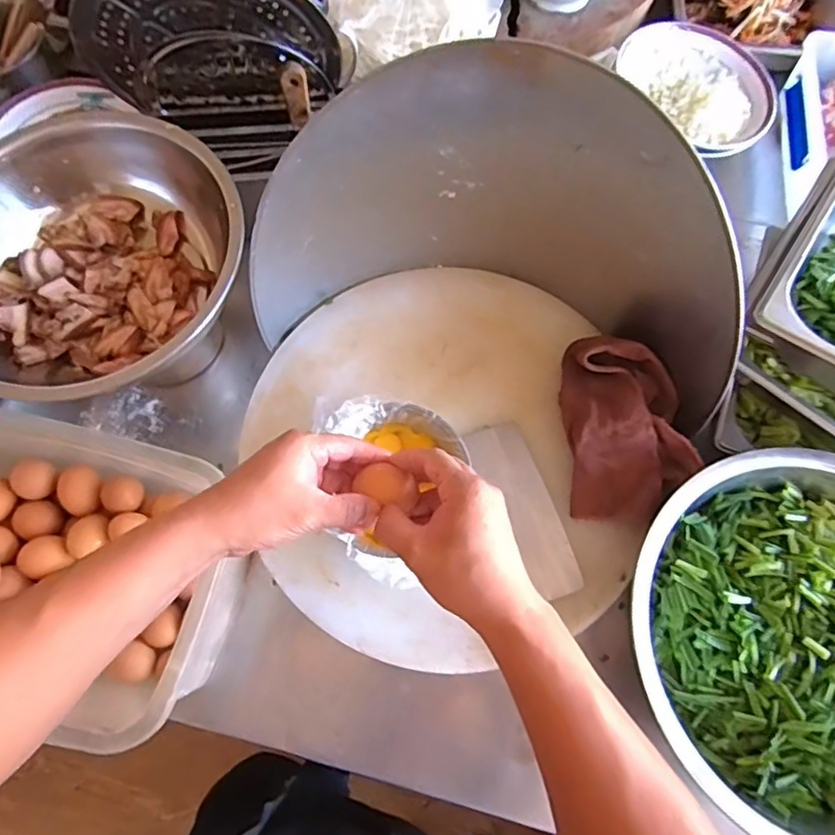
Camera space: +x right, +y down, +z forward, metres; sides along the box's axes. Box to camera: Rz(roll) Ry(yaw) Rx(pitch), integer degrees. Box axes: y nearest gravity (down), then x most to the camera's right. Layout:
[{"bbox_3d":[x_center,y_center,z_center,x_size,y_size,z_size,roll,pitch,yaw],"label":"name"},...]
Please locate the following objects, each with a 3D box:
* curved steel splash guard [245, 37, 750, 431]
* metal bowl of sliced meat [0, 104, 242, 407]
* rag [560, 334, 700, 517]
[{"bbox_3d":[0.077,-0.165,0.583,0.480,0.276,0.171,12,70,4],"label":"curved steel splash guard"},{"bbox_3d":[-0.325,-0.157,0.617,0.309,0.132,0.290,0,69,0],"label":"metal bowl of sliced meat"},{"bbox_3d":[0.226,0.010,0.637,0.122,0.052,0.197,-2,69,-1],"label":"rag"}]

